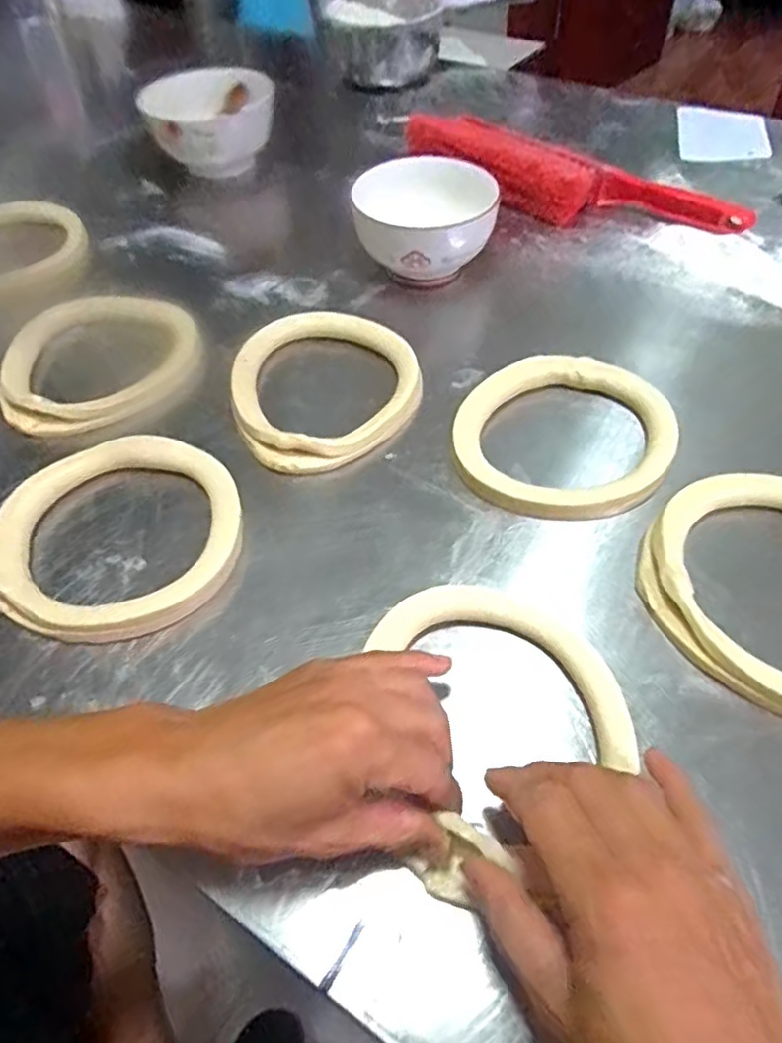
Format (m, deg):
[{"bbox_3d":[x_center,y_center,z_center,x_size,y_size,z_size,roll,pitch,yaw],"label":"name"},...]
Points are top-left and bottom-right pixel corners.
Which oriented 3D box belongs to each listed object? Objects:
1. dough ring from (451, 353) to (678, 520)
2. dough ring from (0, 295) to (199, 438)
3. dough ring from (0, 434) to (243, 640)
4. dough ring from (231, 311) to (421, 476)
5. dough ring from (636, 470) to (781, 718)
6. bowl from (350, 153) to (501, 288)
[{"bbox_3d":[0.129,-0.066,0.477,0.149,0.023,0.149,-1,51,1],"label":"dough ring"},{"bbox_3d":[-0.250,-0.141,0.554,0.159,0.029,0.159,-1,51,1],"label":"dough ring"},{"bbox_3d":[-0.183,0.004,0.437,0.156,0.022,0.162,-1,51,1],"label":"dough ring"},{"bbox_3d":[-0.053,-0.107,0.517,0.145,0.029,0.165,3,51,5],"label":"dough ring"},{"bbox_3d":[0.236,0.038,0.388,0.156,0.031,0.150,-1,51,1],"label":"dough ring"},{"bbox_3d":[0.030,-0.281,0.609,0.124,0.083,0.124,-1,51,1],"label":"bowl"}]

